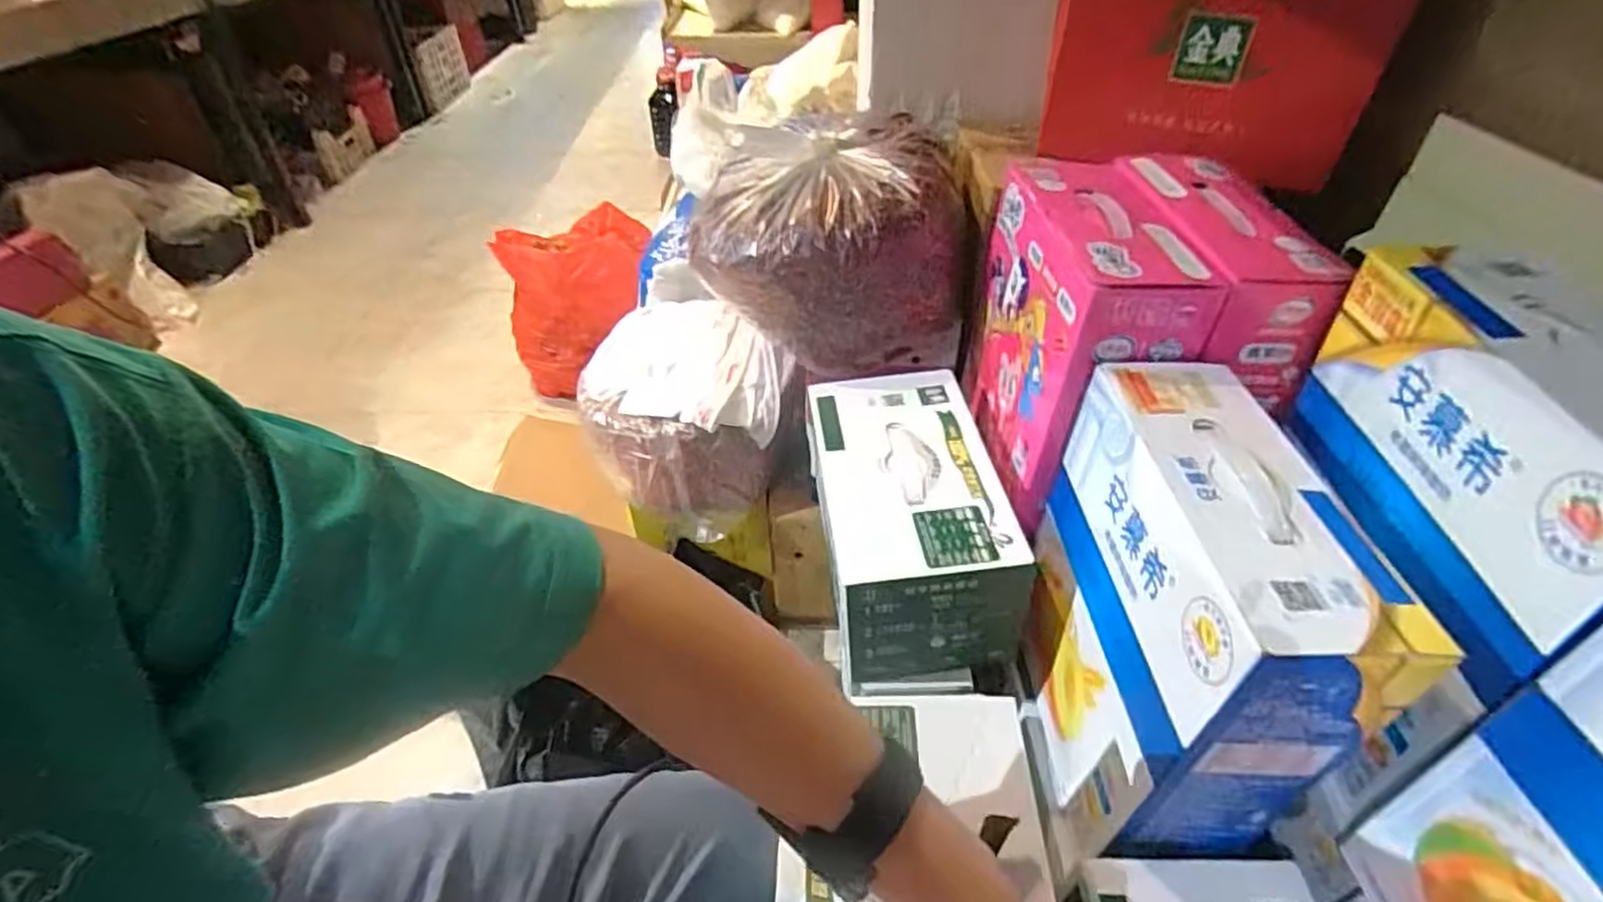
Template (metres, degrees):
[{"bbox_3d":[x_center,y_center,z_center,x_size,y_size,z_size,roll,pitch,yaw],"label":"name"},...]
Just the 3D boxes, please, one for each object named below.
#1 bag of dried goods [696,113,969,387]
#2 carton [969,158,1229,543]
[{"bbox_3d":[0.035,-0.239,0.836,0.303,0.227,0.233,5,42,9],"label":"bag of dried goods"},{"bbox_3d":[0.260,-0.110,0.684,0.137,0.237,0.252,2,42,5],"label":"carton"}]

